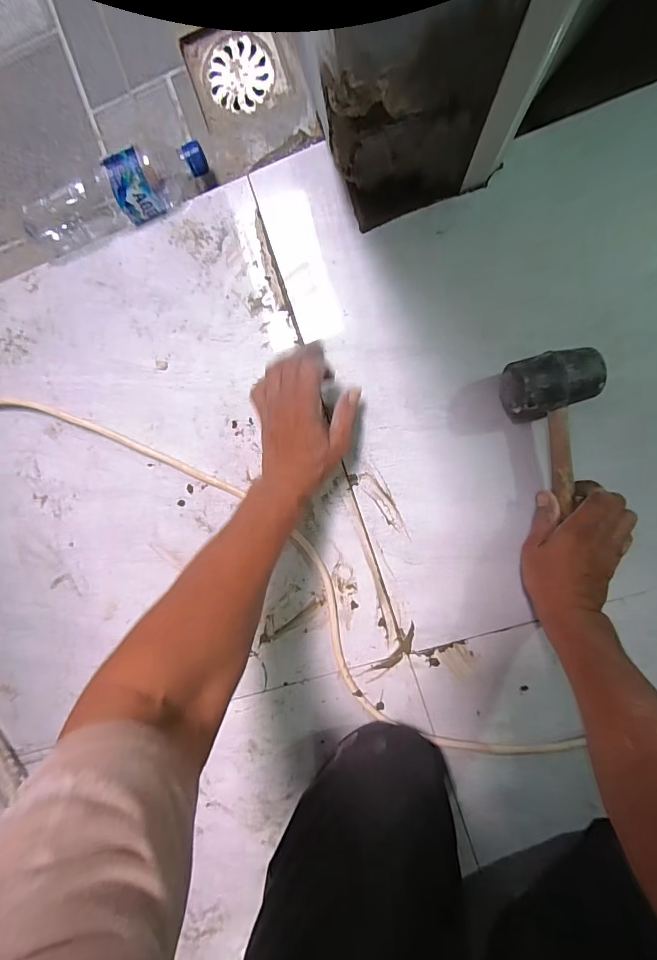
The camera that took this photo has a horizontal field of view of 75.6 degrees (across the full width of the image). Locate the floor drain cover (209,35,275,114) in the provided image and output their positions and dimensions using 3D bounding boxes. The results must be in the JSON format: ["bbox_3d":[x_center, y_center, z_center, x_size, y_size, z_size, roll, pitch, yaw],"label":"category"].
[{"bbox_3d":[-0.107,-0.486,0.509,0.077,0.004,0.075,40,98,1],"label":"floor drain cover"}]

